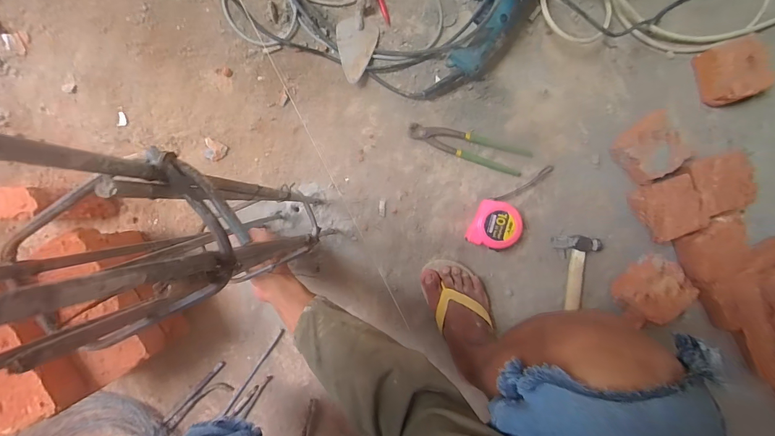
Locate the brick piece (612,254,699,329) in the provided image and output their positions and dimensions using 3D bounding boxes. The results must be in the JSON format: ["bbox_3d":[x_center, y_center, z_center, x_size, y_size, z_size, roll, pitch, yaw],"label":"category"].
[{"bbox_3d":[0.499,0.139,0.646,0.133,0.035,0.127,0,95,-4],"label":"brick piece"}]

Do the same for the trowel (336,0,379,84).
[{"bbox_3d":[-0.048,-0.377,0.601,0.073,0.049,0.269,5,107,-4],"label":"trowel"}]

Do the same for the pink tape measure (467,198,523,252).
[{"bbox_3d":[0.198,0.014,0.639,0.084,0.052,0.084,19,93,-5],"label":"pink tape measure"}]

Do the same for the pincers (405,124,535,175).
[{"bbox_3d":[0.150,-0.132,0.639,0.226,0.016,0.048,17,94,-5],"label":"pincers"}]

